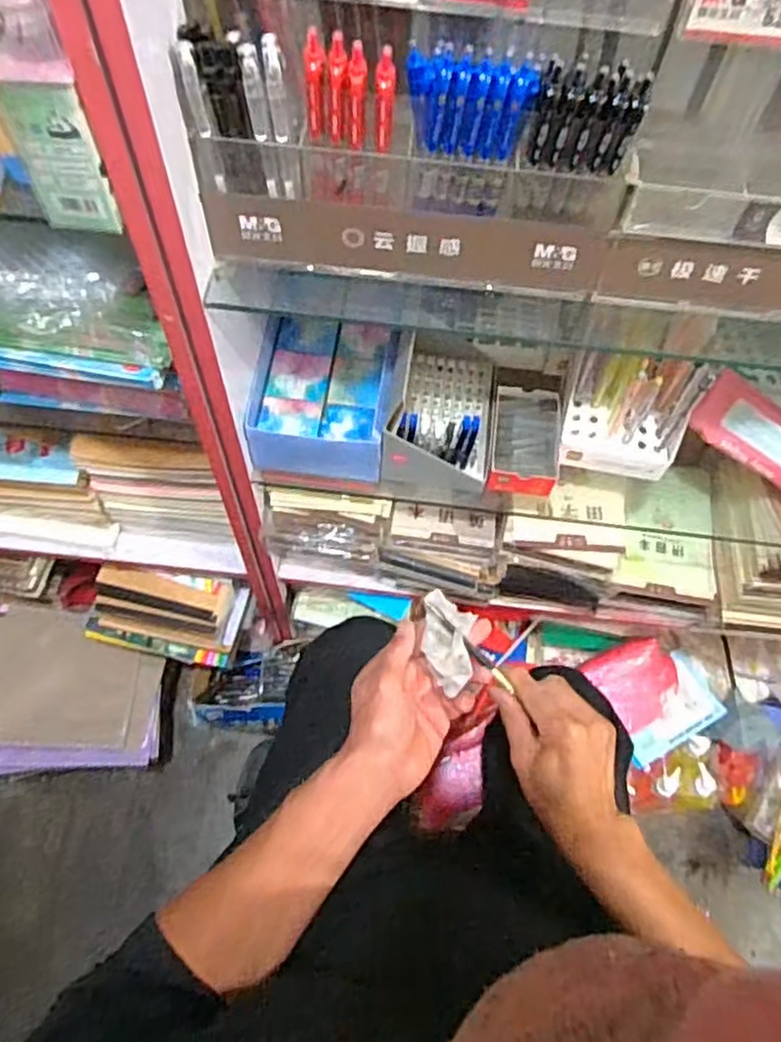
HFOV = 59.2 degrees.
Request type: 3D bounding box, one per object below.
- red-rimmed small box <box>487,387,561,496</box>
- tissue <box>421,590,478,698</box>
[{"bbox_3d":[0.146,-0.086,0.745,0.071,0.035,0.120,8,61,2],"label":"red-rimmed small box"},{"bbox_3d":[0.053,0.103,0.601,0.047,0.014,0.095,-2,48,-3],"label":"tissue"}]

